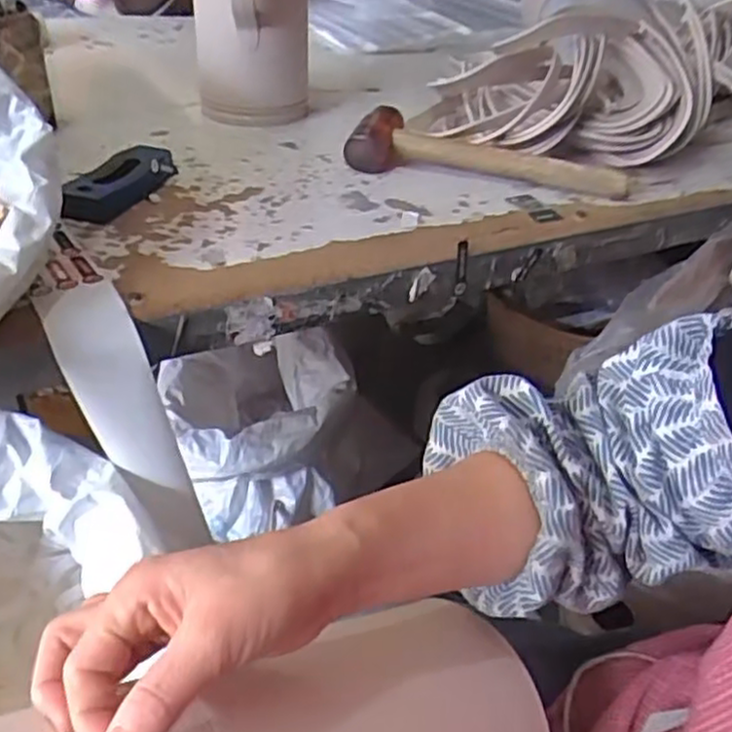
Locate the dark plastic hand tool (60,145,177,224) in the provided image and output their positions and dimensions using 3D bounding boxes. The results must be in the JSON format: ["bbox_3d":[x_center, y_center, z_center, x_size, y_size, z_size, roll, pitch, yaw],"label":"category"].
[{"bbox_3d":[-0.229,-0.177,0.695,0.051,0.023,0.147,10,36,6],"label":"dark plastic hand tool"}]

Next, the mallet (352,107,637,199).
[{"bbox_3d":[0.132,-0.224,0.779,0.291,0.042,0.067,12,37,9],"label":"mallet"}]

